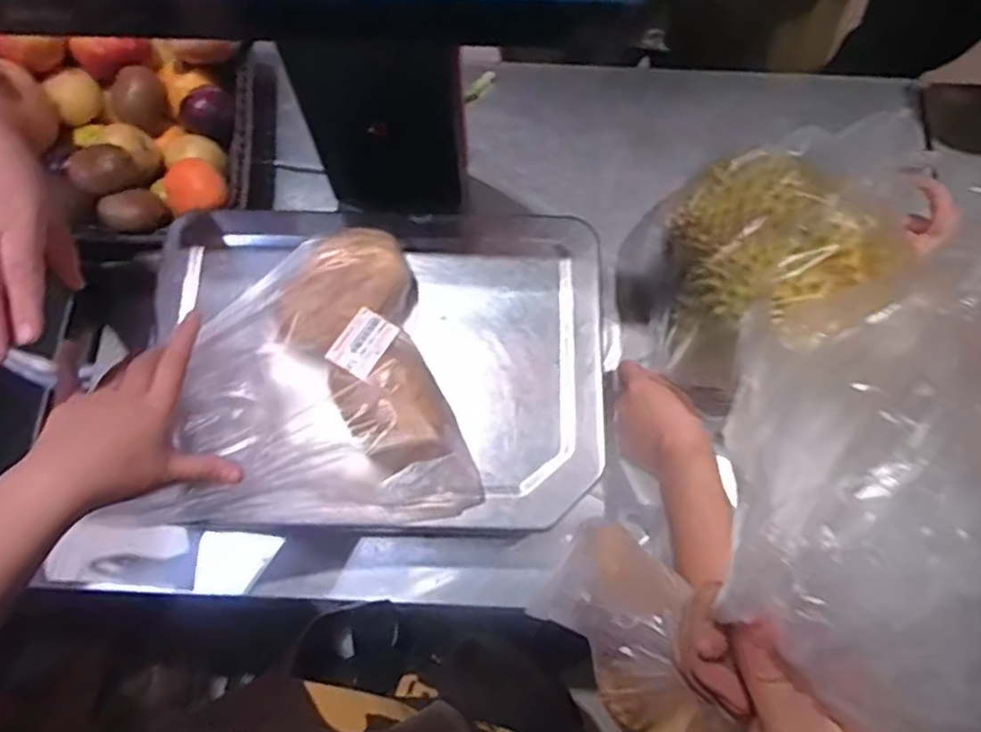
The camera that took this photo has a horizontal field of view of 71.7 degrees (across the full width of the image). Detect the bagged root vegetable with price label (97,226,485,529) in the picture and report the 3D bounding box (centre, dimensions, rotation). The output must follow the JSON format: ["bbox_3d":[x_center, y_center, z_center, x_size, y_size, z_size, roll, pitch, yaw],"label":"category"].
[{"bbox_3d":[-0.128,0.007,0.523,0.219,0.069,0.223,-1,74,-1],"label":"bagged root vegetable with price label"}]

